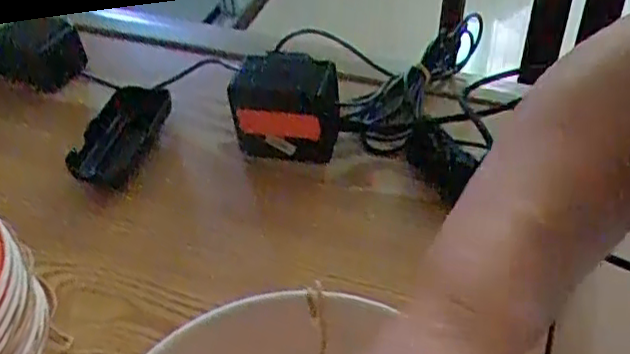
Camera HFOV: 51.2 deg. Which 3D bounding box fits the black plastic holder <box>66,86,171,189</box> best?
[{"bbox_3d":[-0.165,-0.037,0.563,0.043,0.032,0.110,12,46,15],"label":"black plastic holder"}]

